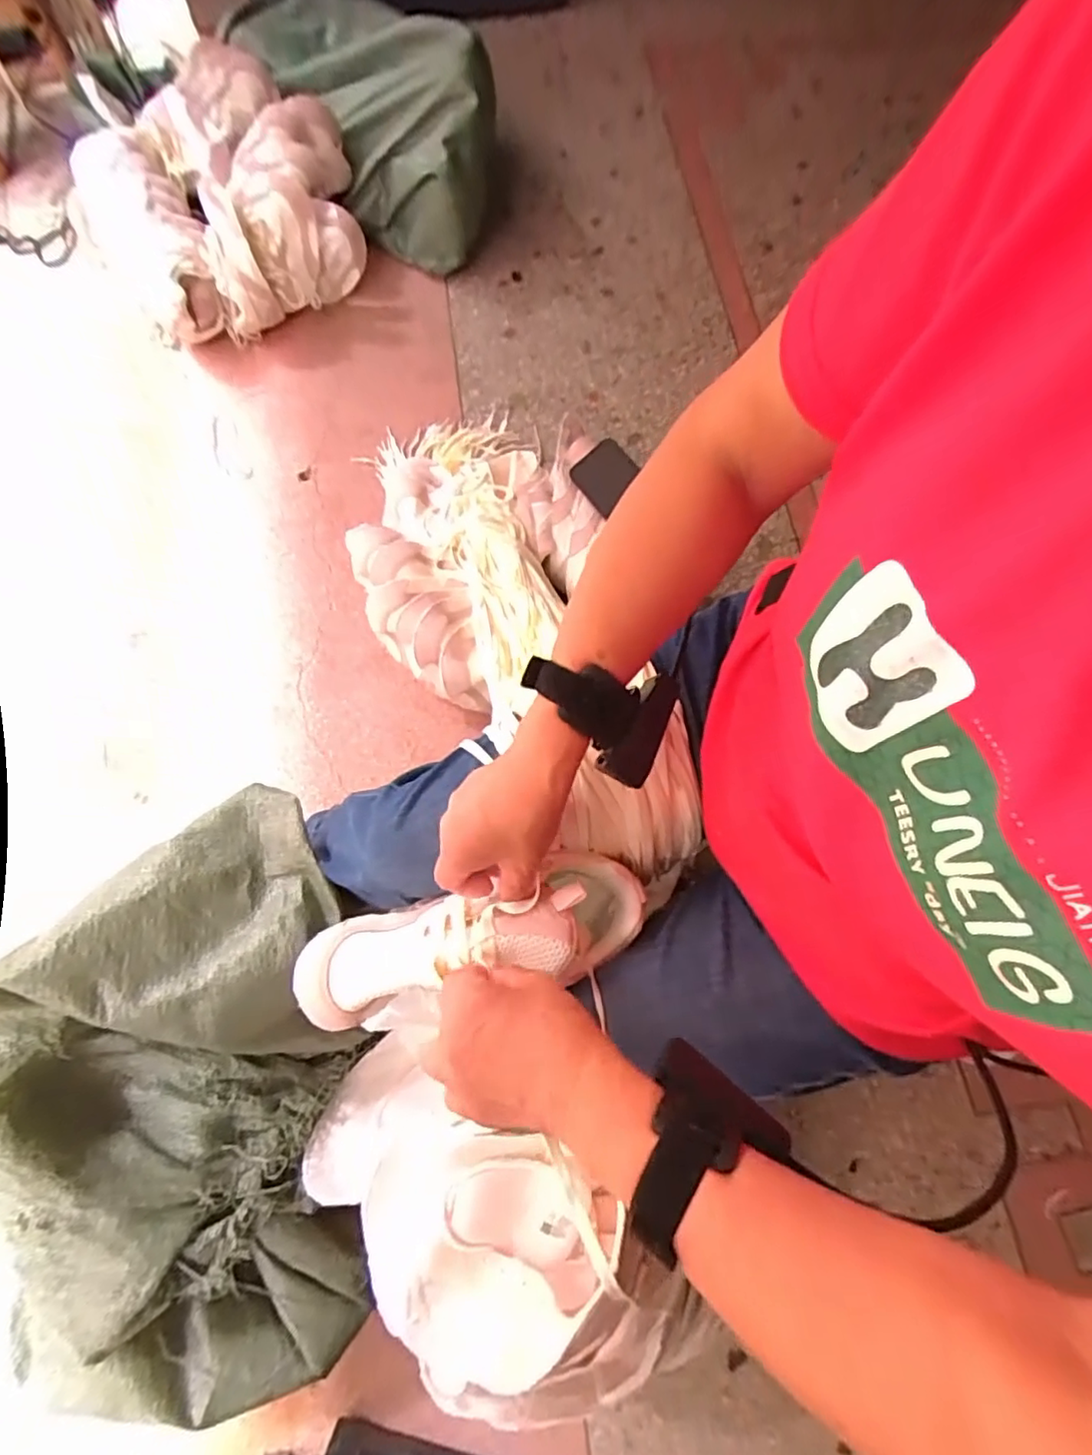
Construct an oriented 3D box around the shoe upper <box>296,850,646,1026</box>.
[{"bbox_3d":[-0.051,0.149,0.430,0.241,0.075,0.077,-11,74,-7],"label":"shoe upper"}]

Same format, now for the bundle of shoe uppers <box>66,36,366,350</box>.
[{"bbox_3d":[-0.592,-0.972,1.113,0.480,0.173,0.511,0,74,-1],"label":"bundle of shoe uppers"}]

